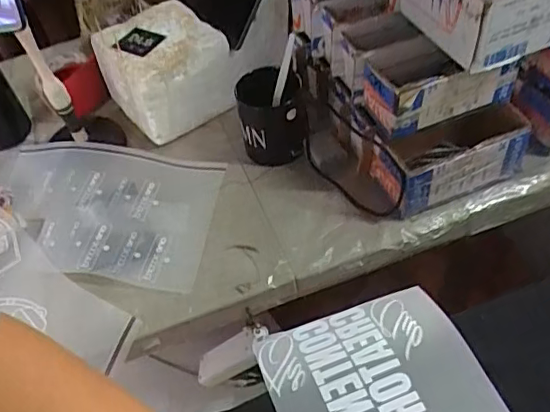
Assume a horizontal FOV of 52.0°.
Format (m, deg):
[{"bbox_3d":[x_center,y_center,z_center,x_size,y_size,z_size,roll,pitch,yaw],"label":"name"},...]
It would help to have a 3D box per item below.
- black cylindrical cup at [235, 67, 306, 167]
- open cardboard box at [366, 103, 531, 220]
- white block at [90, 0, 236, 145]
[{"bbox_3d":[-0.002,-0.113,0.704,0.086,0.091,0.083,-6,50,-1],"label":"black cylindrical cup"},{"bbox_3d":[0.194,-0.057,0.639,0.161,0.087,0.078,-19,51,-11],"label":"open cardboard box"},{"bbox_3d":[-0.142,-0.179,0.762,0.140,0.107,0.139,-38,57,-24],"label":"white block"}]

